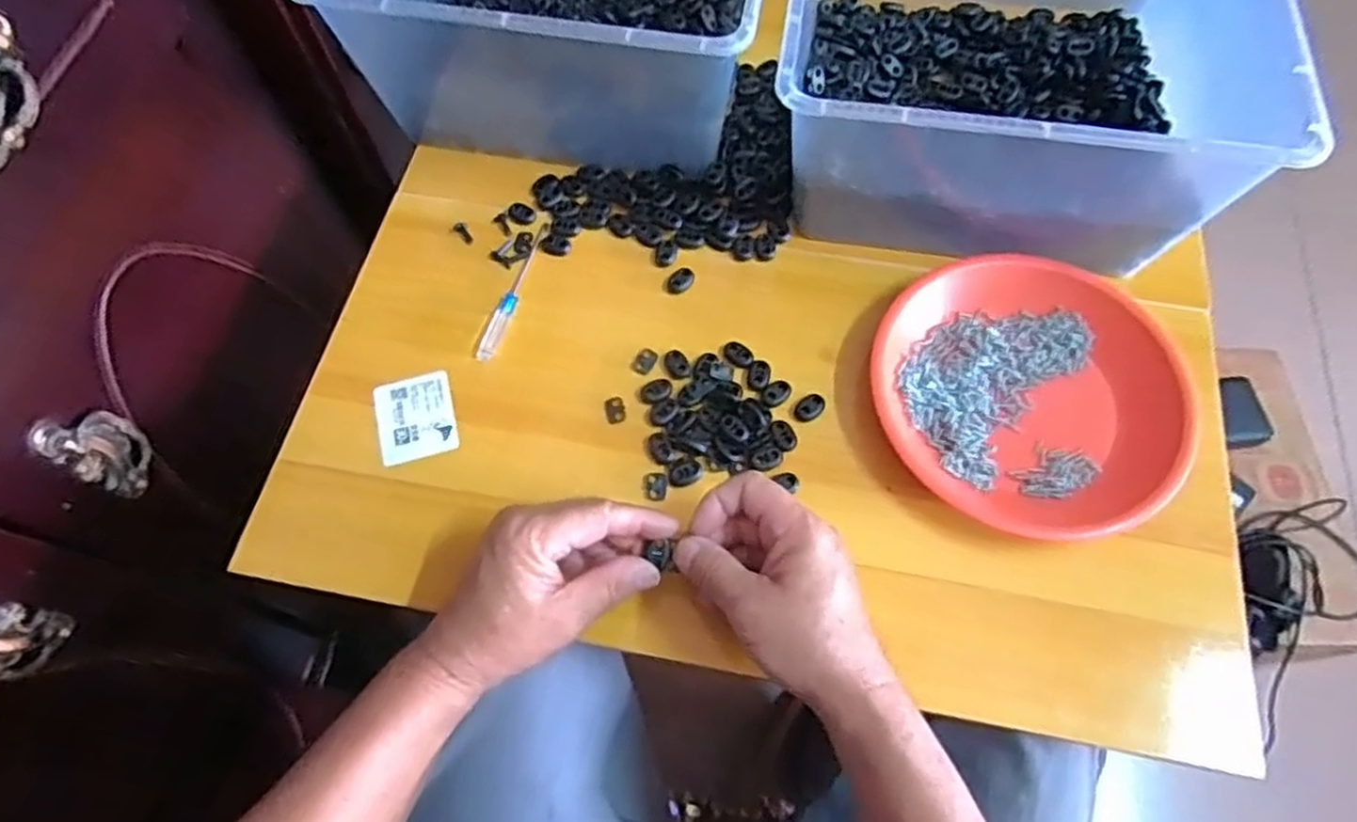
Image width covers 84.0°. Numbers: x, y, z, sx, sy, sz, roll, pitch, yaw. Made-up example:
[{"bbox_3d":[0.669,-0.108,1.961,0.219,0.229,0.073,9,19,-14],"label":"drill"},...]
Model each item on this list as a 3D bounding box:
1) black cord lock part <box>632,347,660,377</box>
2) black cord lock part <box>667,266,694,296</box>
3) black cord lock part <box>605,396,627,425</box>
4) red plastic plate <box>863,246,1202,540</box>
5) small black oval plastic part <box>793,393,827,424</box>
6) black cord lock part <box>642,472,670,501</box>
[{"bbox_3d":[-0.022,-0.034,0.510,0.014,0.004,0.020,23,67,11],"label":"black cord lock part"},{"bbox_3d":[0.002,-0.092,0.532,0.015,0.004,0.022,37,70,16],"label":"black cord lock part"},{"bbox_3d":[-0.041,-0.001,0.493,0.013,0.004,0.018,-13,65,-6],"label":"black cord lock part"},{"bbox_3d":[0.217,-0.014,0.477,0.175,0.026,0.185,0,65,0],"label":"red plastic plate"},{"bbox_3d":[0.085,-0.002,0.488,0.015,0.004,0.022,41,71,18],"label":"small black oval plastic part"},{"bbox_3d":[-0.014,0.047,0.473,0.015,0.004,0.018,0,65,0],"label":"black cord lock part"}]

